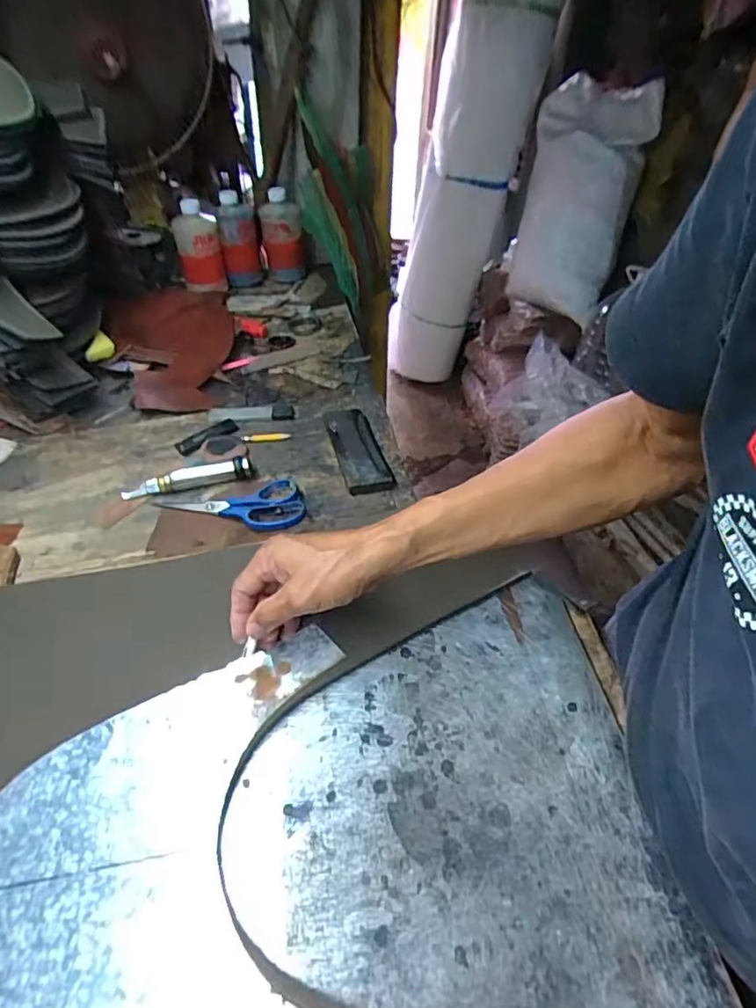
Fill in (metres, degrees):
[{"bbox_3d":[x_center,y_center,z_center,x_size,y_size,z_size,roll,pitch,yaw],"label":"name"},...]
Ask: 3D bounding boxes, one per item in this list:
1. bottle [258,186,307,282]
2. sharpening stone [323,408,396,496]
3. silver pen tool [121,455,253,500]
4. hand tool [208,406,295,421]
[{"bbox_3d":[-0.172,-0.484,1.025,0.077,0.152,0.055,-9,45,-9],"label":"bottle"},{"bbox_3d":[-0.026,-0.070,0.697,0.056,0.014,0.157,-10,48,-12],"label":"sharpening stone"},{"bbox_3d":[-0.224,-0.031,0.655,0.147,0.021,0.033,-12,48,-13],"label":"silver pen tool"},{"bbox_3d":[-0.171,-0.124,0.755,0.114,0.007,0.036,1,44,2],"label":"hand tool"}]

